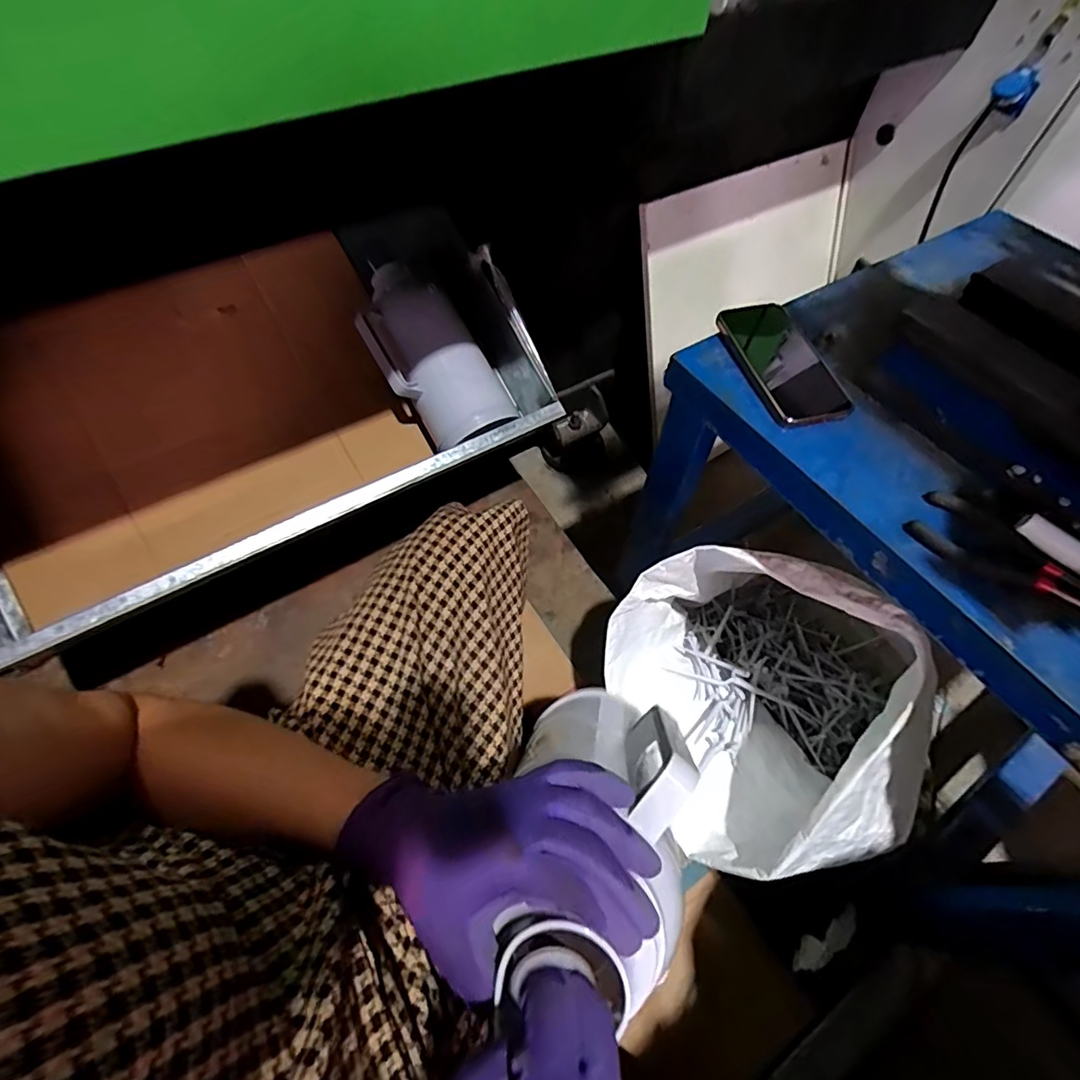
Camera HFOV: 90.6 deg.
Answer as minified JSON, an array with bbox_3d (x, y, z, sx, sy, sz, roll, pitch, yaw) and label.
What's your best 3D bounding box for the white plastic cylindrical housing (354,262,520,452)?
[{"bbox_3d":[-0.187,-0.305,0.944,0.182,0.136,0.345,-31,81,-18],"label":"white plastic cylindrical housing"}]

